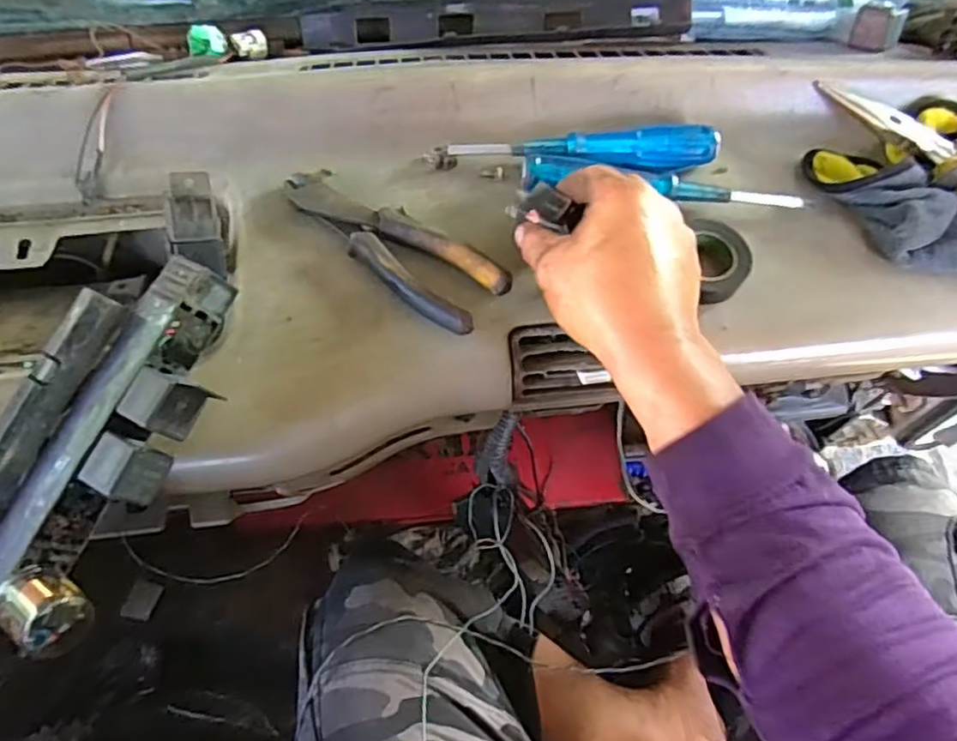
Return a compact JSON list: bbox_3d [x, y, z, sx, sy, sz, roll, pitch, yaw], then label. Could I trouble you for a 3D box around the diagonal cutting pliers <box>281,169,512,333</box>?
[{"bbox_3d":[-0.061,-0.085,0.434,0.167,0.012,0.055,34,68,15],"label":"diagonal cutting pliers"}]

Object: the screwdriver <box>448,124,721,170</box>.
[{"bbox_3d":[0.074,-0.157,0.463,0.185,0.022,0.021,2,64,0],"label":"screwdriver"}]

